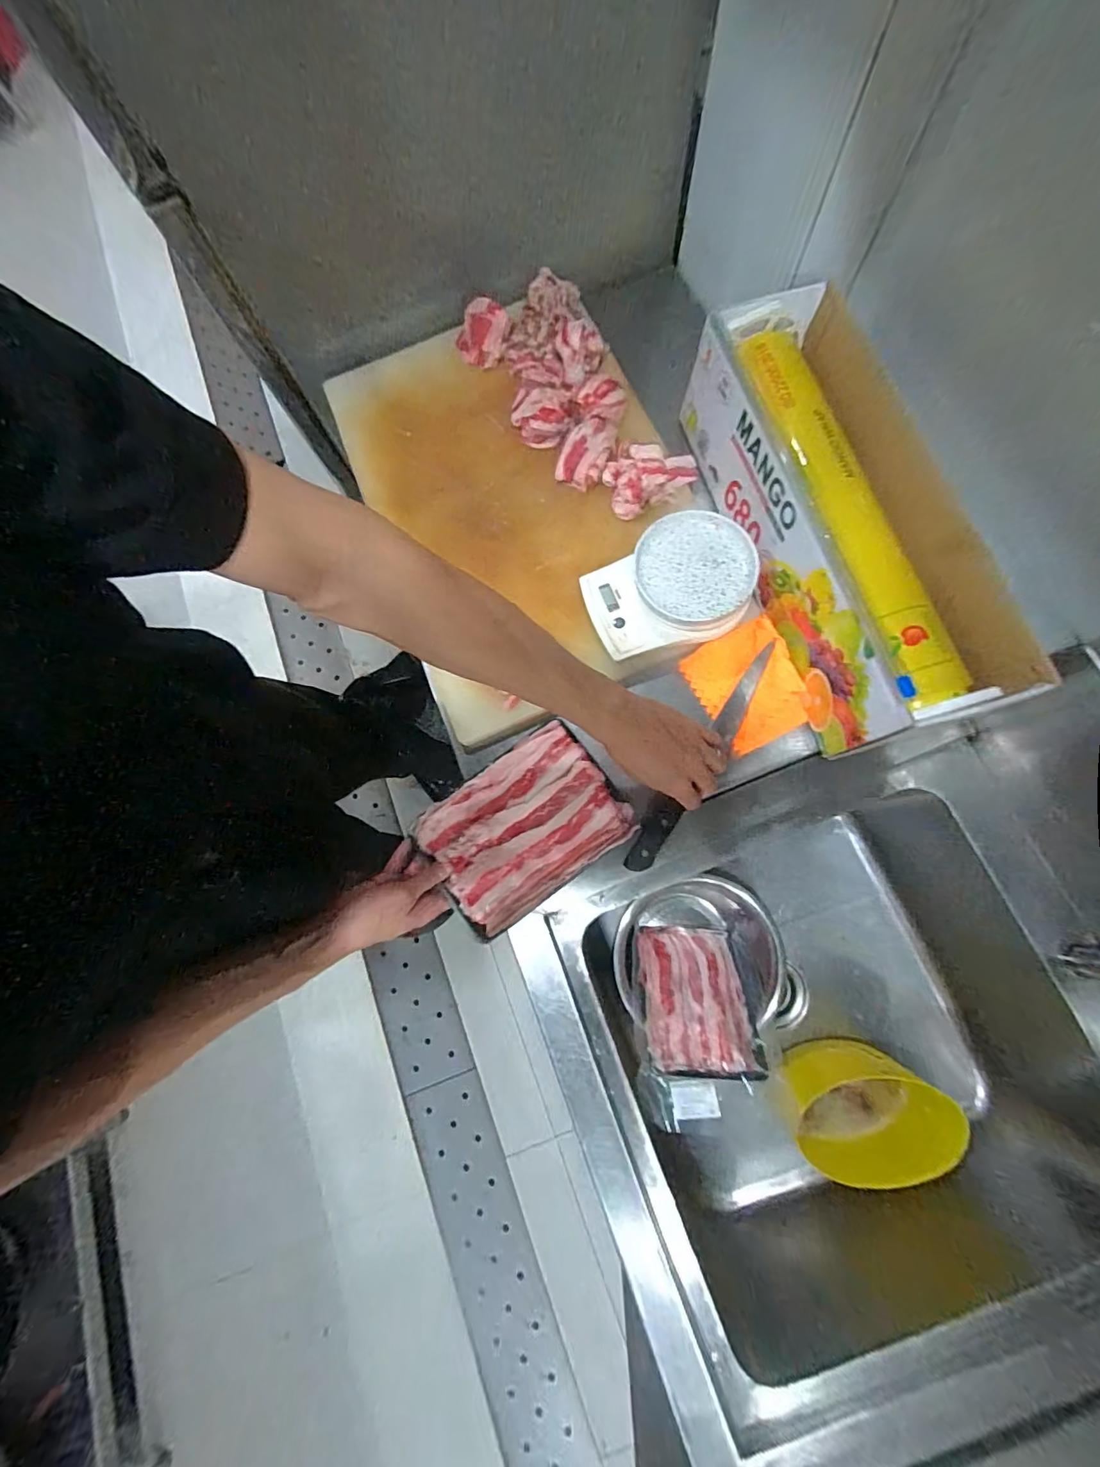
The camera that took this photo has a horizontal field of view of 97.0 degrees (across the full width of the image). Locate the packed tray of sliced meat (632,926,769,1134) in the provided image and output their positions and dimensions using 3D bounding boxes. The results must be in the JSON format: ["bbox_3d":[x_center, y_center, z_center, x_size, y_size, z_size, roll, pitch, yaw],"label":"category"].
[{"bbox_3d":[0.216,0.412,0.720,0.171,0.024,0.274,5,35,3],"label":"packed tray of sliced meat"}]

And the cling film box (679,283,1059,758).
[{"bbox_3d":[0.316,-0.239,0.551,0.177,0.137,0.496,-15,76,2],"label":"cling film box"}]

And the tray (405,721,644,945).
[{"bbox_3d":[-0.031,0.104,0.546,0.211,0.027,0.155,-36,78,-9],"label":"tray"}]

